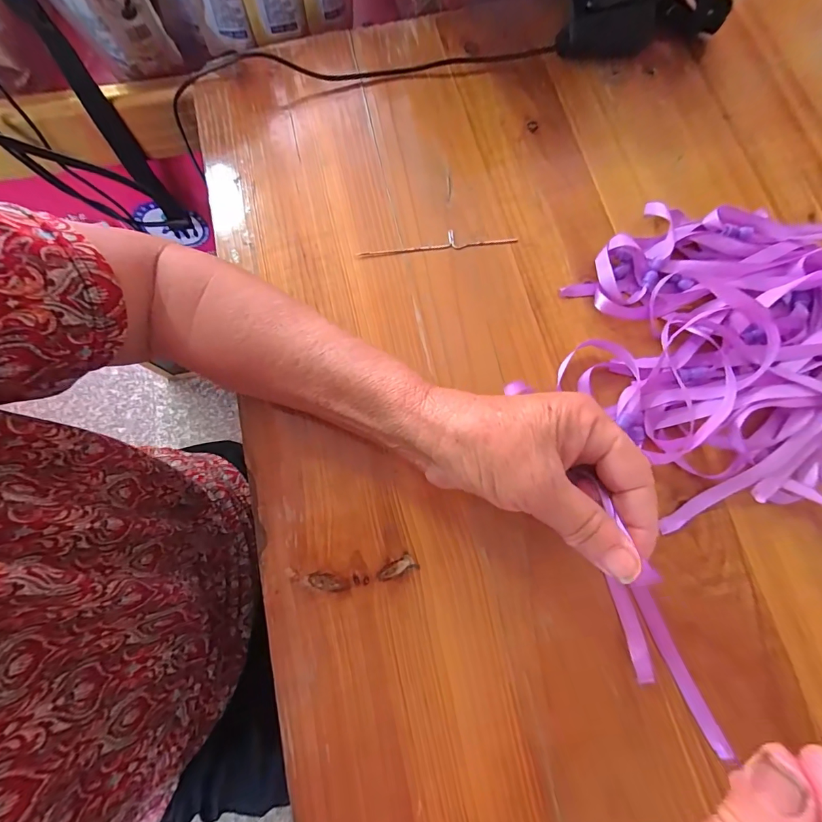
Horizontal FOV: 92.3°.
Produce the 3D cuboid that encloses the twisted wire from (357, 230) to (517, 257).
[{"bbox_3d":[0.020,-0.129,0.301,0.121,0.004,0.015,-4,76,0],"label":"twisted wire"}]

